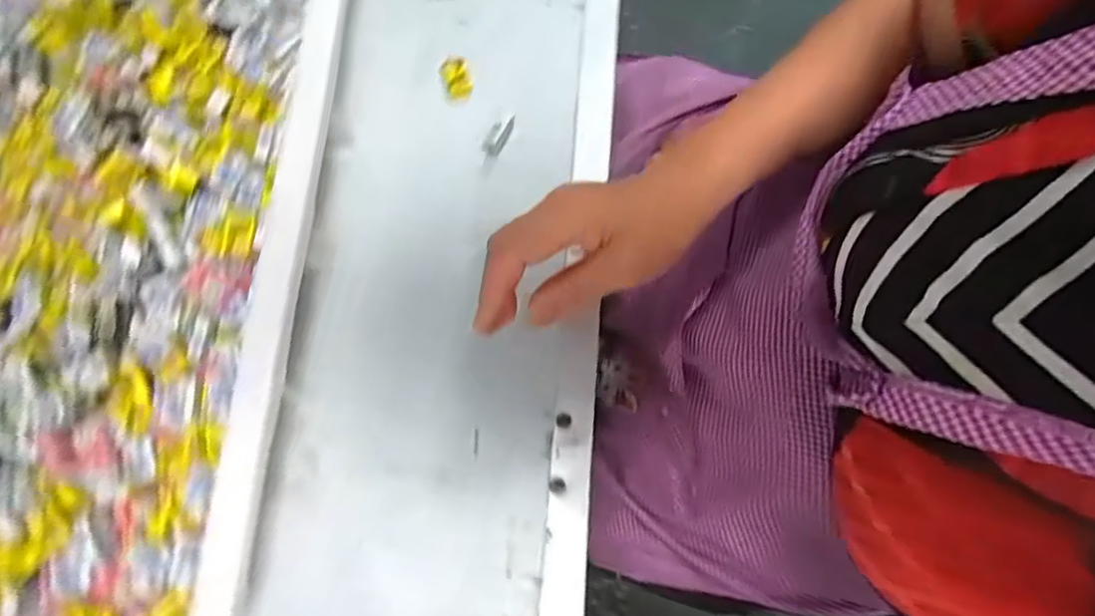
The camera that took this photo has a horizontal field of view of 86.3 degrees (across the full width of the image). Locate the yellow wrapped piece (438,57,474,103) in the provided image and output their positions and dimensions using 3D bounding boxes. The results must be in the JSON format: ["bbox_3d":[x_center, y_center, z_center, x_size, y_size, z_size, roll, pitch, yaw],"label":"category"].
[{"bbox_3d":[-0.065,-0.162,0.410,0.019,0.007,0.035,-19,77,-3],"label":"yellow wrapped piece"}]

